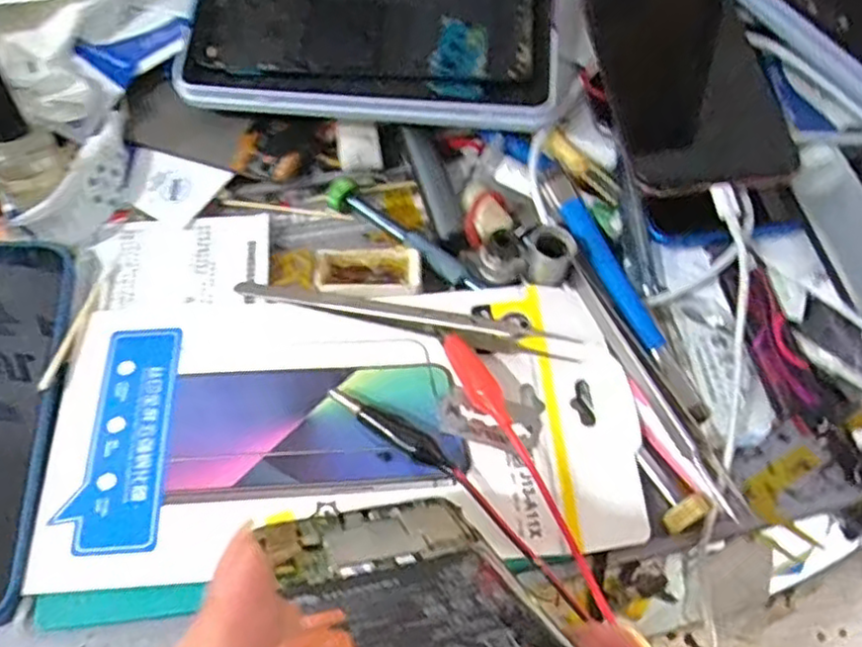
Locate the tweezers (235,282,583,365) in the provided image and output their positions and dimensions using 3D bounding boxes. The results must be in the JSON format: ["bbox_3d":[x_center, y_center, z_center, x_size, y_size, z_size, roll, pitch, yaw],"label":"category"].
[{"bbox_3d":[-0.013,-0.003,0.308,0.152,0.017,0.017,10,58,4],"label":"tweezers"}]

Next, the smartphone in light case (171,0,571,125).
[{"bbox_3d":[-0.027,-0.150,0.357,0.187,0.012,0.099,4,74,1],"label":"smartphone in light case"}]

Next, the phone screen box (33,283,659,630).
[{"bbox_3d":[-0.031,0.040,0.283,0.226,0.018,0.127,-3,58,-5],"label":"phone screen box"}]

